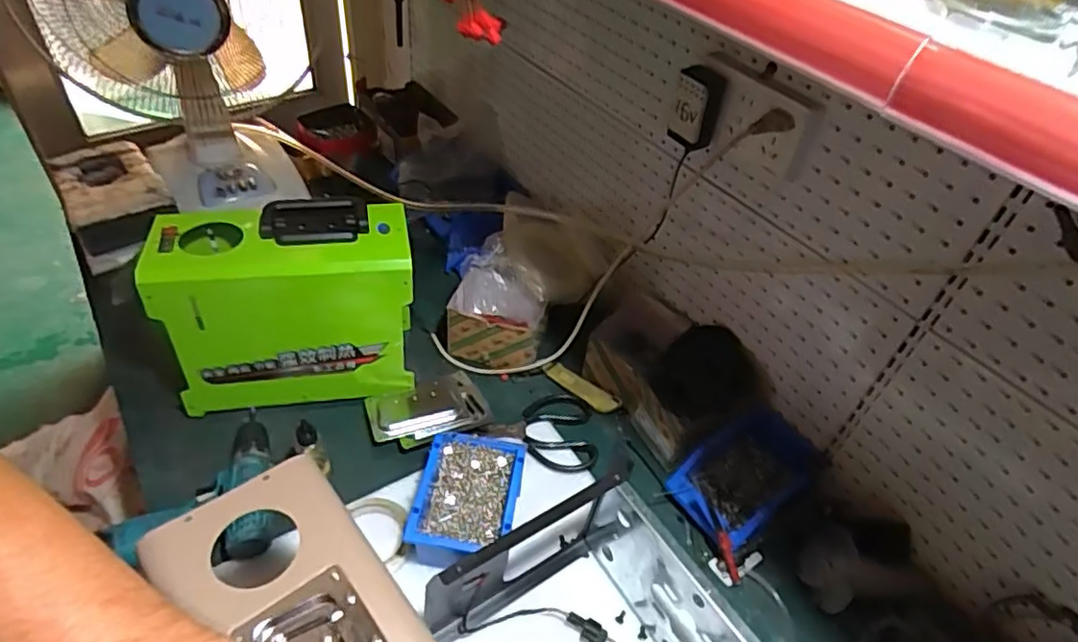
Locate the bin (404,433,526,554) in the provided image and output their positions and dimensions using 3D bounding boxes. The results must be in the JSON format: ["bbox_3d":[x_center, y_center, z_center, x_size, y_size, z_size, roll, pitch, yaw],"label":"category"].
[{"bbox_3d":[-0.084,0.211,0.758,0.116,0.069,0.174,9,44,1],"label":"bin"}]

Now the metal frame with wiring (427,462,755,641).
[{"bbox_3d":[0.086,0.326,0.593,0.273,0.137,0.329,-19,50,-26],"label":"metal frame with wiring"}]

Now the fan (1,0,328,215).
[{"bbox_3d":[-0.546,-0.466,1.014,0.377,0.521,0.360,-7,46,-15],"label":"fan"}]

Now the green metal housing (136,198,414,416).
[{"bbox_3d":[-0.321,-0.023,0.828,0.296,0.244,0.135,-6,45,-14],"label":"green metal housing"}]

